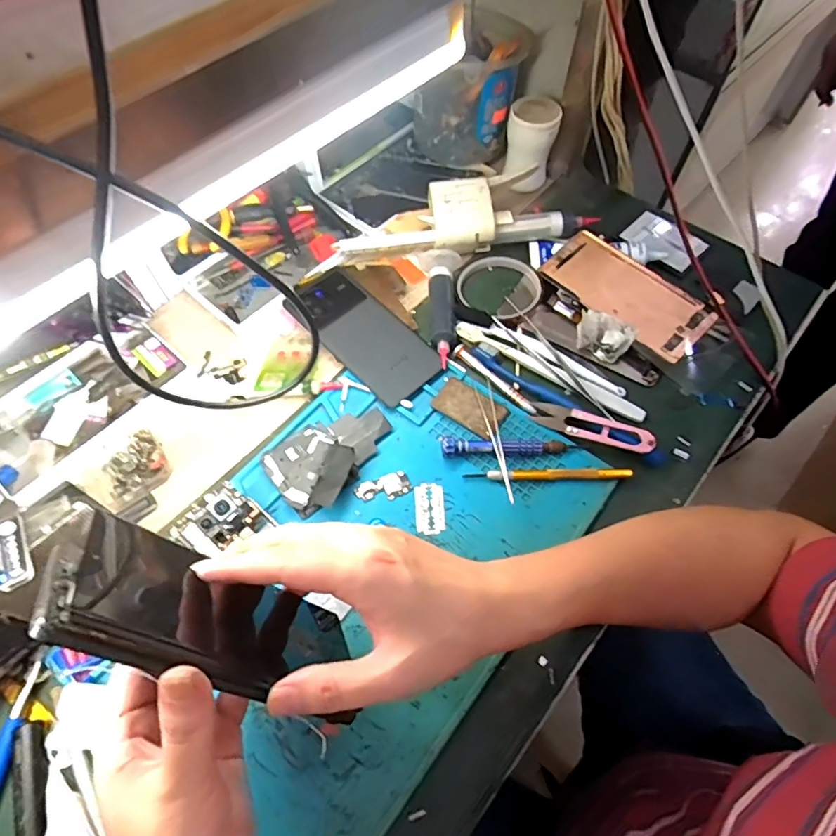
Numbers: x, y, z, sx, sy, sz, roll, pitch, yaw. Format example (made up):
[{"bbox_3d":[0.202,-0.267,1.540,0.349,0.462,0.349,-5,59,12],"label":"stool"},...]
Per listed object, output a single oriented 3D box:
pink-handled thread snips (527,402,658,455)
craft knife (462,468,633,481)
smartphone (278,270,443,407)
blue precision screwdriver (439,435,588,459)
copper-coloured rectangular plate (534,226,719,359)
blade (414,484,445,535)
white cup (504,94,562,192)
[{"bbox_3d":[0.145,0.008,0.435,0.102,0.011,0.021,18,62,24],"label":"pink-handled thread snips"},{"bbox_3d":[0.107,0.046,0.423,0.133,0.011,0.009,0,61,-1],"label":"craft knife"},{"bbox_3d":[-0.052,-0.083,0.496,0.158,0.011,0.073,41,68,19],"label":"smartphone"},{"bbox_3d":[0.079,0.024,0.433,0.118,0.015,0.015,0,61,-1],"label":"blue precision screwdriver"},{"bbox_3d":[0.204,-0.123,0.503,0.077,0.010,0.160,-39,67,-10],"label":"copper-coloured rectangular plate"},{"bbox_3d":[0.010,0.072,0.415,0.024,0.004,0.042,-2,62,-2],"label":"blade"},{"bbox_3d":[0.126,-0.304,0.577,0.056,0.082,0.066,13,62,6],"label":"white cup"}]

